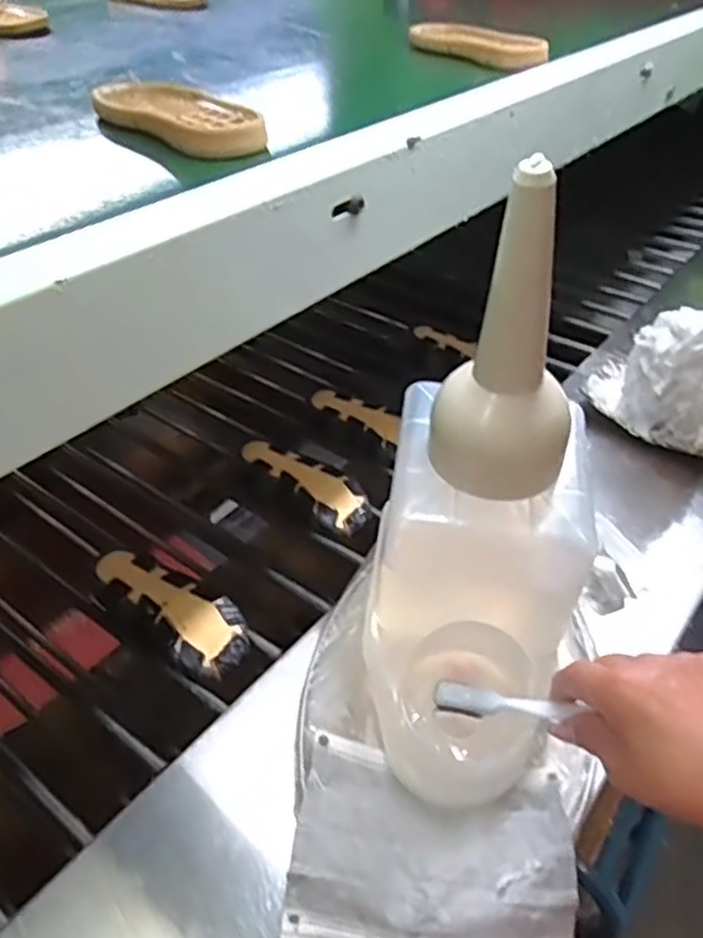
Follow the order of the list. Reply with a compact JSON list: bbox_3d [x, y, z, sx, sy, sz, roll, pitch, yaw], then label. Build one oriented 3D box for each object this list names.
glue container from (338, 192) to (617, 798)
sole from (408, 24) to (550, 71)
[{"bbox_3d":[0.084,0.085,0.503,0.132,0.177,0.211,9,41,6],"label":"glue container"},{"bbox_3d":[0.120,-0.423,0.718,0.065,0.019,0.158,-25,49,-29],"label":"sole"}]

